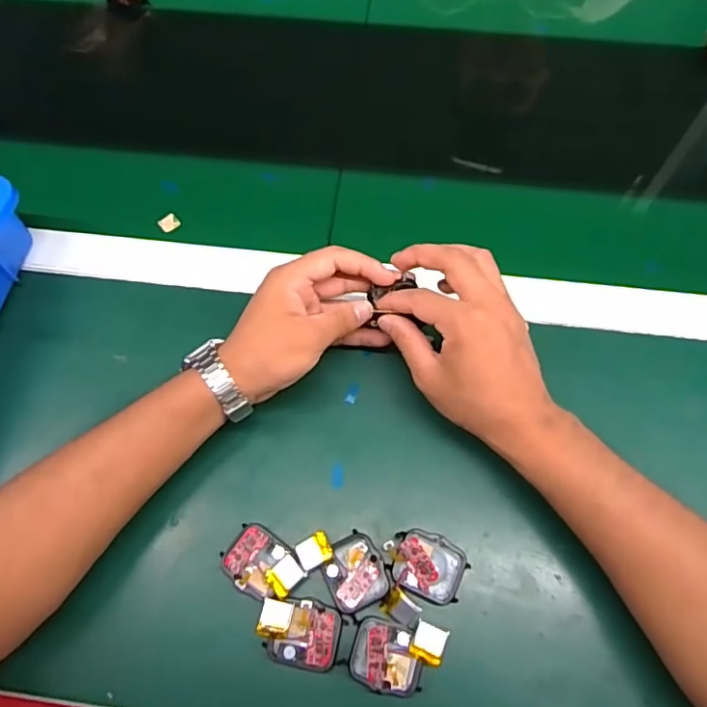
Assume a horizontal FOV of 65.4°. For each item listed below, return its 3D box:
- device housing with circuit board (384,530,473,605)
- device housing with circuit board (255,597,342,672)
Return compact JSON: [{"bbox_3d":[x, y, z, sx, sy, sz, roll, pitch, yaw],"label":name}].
[{"bbox_3d":[0.049,0.137,0.358,0.048,0.015,0.039,23,68,11],"label":"device housing with circuit board"},{"bbox_3d":[-0.034,0.174,0.340,0.050,0.008,0.036,9,67,5],"label":"device housing with circuit board"}]

